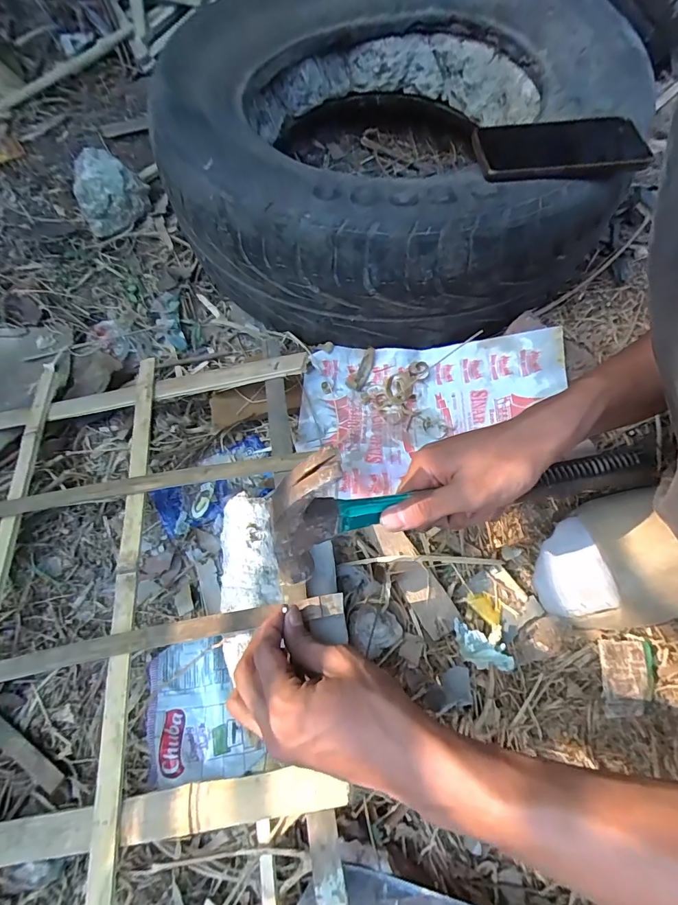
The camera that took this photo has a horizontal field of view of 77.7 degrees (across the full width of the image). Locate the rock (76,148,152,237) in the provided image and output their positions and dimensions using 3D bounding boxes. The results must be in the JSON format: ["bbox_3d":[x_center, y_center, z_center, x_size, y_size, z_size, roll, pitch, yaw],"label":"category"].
[{"bbox_3d":[-0.346,-0.394,0.638,0.102,0.067,0.099,-28,70,-11],"label":"rock"}]

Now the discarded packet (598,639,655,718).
[{"bbox_3d":[0.255,0.198,0.371,0.047,0.014,0.060,2,67,1],"label":"discarded packet"}]

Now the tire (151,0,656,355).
[{"bbox_3d":[0.074,-0.399,0.573,0.539,0.194,0.551,32,71,13],"label":"tire"}]

